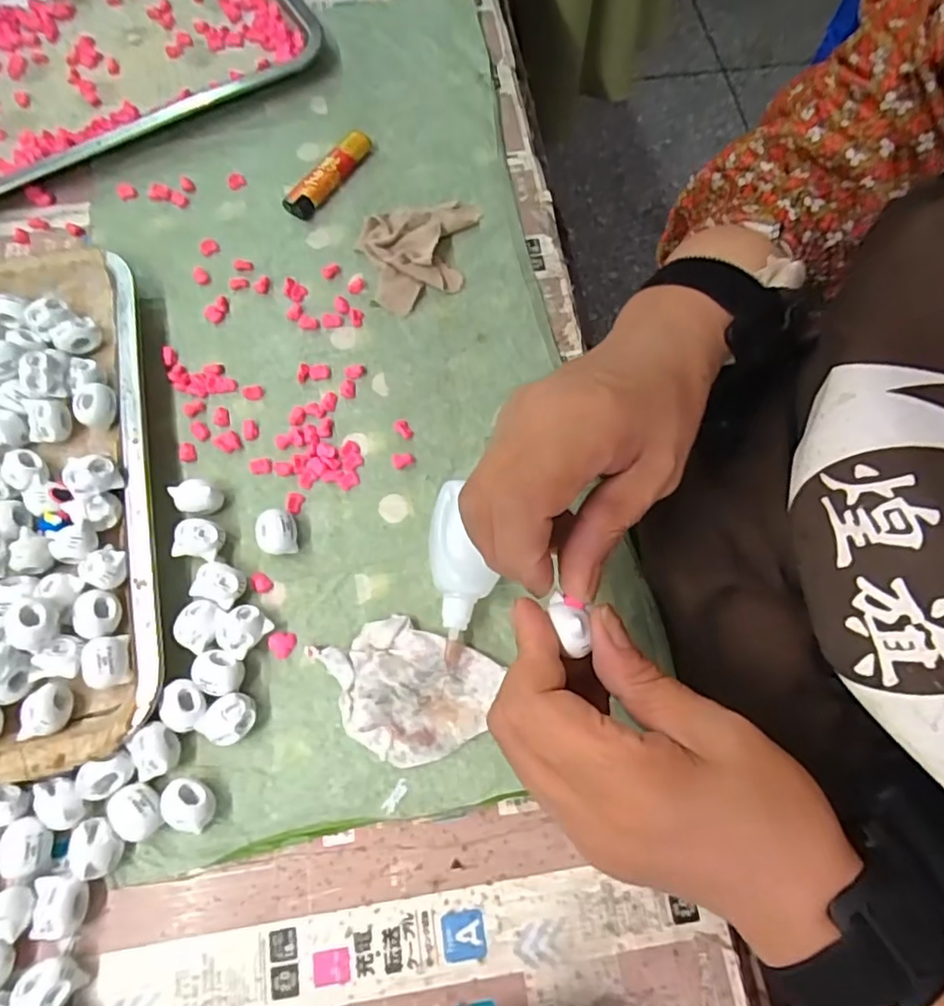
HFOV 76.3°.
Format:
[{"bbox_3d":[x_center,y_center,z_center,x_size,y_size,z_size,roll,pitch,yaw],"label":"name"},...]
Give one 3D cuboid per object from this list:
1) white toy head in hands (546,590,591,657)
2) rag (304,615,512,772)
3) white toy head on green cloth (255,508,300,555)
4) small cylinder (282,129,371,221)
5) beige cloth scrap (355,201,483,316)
[{"bbox_3d":[0.040,0.048,0.245,0.013,0.011,0.027,-15,61,-5],"label":"white toy head in hands"},{"bbox_3d":[-0.030,0.095,0.316,0.082,0.015,0.073,-21,73,-7],"label":"rag"},{"bbox_3d":[-0.110,0.017,0.341,0.022,0.018,0.024,-3,71,-2],"label":"white toy head on green cloth"},{"bbox_3d":[-0.102,-0.232,0.424,0.019,0.019,0.076,35,74,11],"label":"small cylinder"},{"bbox_3d":[-0.028,-0.168,0.398,0.084,0.017,0.064,-21,73,-7],"label":"beige cloth scrap"}]

